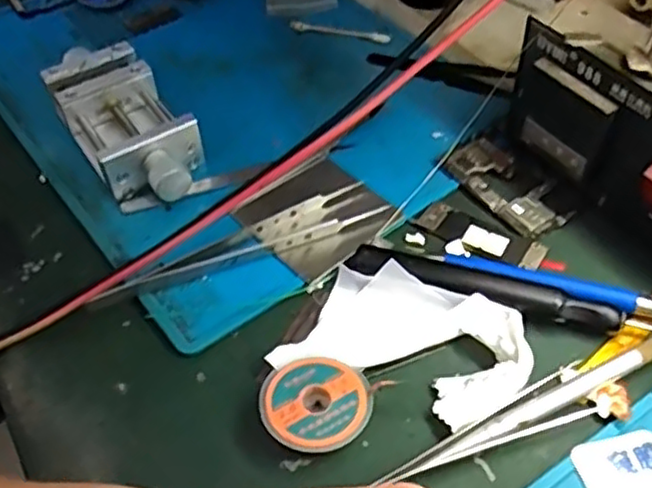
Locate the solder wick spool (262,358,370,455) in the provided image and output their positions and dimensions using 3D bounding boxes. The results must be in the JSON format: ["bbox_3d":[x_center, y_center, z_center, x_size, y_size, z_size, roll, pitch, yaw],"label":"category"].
[{"bbox_3d":[-0.004,0.068,0.286,0.043,0.011,0.042,-2,49,2],"label":"solder wick spool"}]

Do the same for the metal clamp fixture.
[{"bbox_3d":[-0.114,-0.068,0.392,0.057,0.033,0.120,-27,53,-18],"label":"metal clamp fixture"}]

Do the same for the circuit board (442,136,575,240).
[{"bbox_3d":[0.097,-0.031,0.366,0.033,0.006,0.069,-30,54,-20],"label":"circuit board"}]

